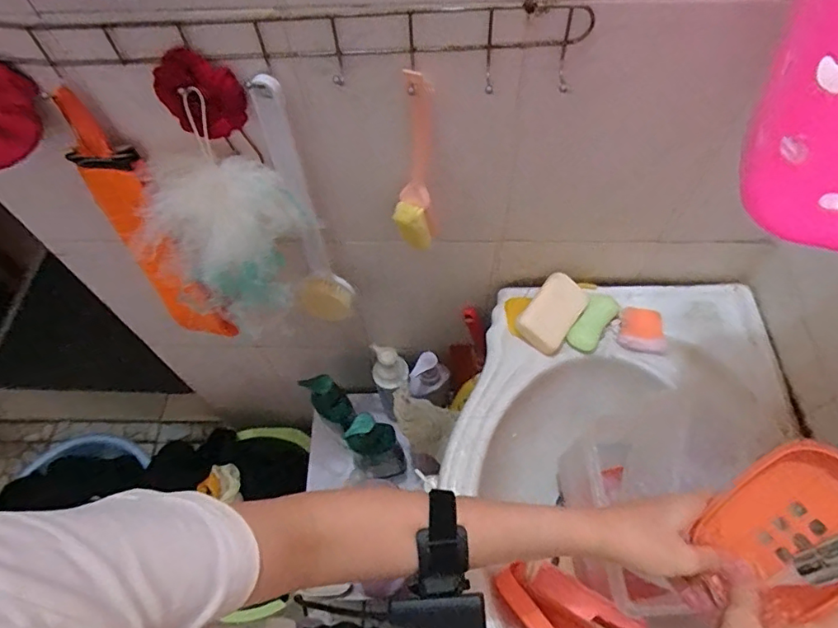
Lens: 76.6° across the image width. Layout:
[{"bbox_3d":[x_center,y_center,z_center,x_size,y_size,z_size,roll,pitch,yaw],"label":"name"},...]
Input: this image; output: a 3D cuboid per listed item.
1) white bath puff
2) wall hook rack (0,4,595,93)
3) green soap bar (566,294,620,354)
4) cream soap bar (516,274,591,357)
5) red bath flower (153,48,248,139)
[{"bbox_3d":[-0.194,-0.072,0.554,0.146,0.158,0.109,11,61,8],"label":"white bath puff"},{"bbox_3d":[-0.164,-0.227,0.446,0.595,0.058,0.029,3,60,4],"label":"wall hook rack"},{"bbox_3d":[0.226,0.010,0.684,0.037,0.017,0.088,32,66,19],"label":"green soap bar"},{"bbox_3d":[0.172,-0.002,0.681,0.062,0.018,0.097,38,85,8],"label":"cream soap bar"},{"bbox_3d":[-0.193,-0.194,0.470,0.071,0.071,0.023,7,60,6],"label":"red bath flower"}]

